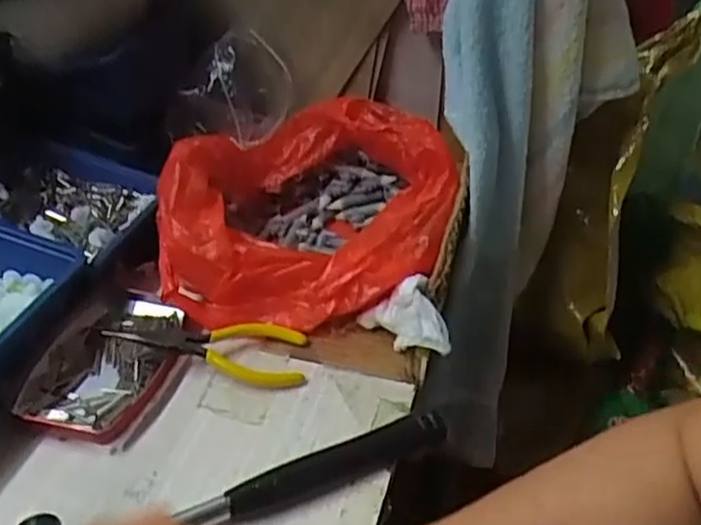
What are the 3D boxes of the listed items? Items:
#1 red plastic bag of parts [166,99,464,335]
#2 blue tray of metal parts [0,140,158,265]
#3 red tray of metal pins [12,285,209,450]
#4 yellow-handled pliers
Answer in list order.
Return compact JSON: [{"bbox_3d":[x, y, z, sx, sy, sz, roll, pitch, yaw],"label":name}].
[{"bbox_3d":[-0.032,-0.045,0.531,0.211,0.092,0.190,-3,37,-6],"label":"red plastic bag of parts"},{"bbox_3d":[-0.229,-0.048,0.529,0.144,0.044,0.122,11,37,12],"label":"blue tray of metal parts"},{"bbox_3d":[-0.153,0.064,0.449,0.091,0.023,0.116,15,38,16],"label":"red tray of metal pins"},{"bbox_3d":[-0.093,0.055,0.452,0.125,0.019,0.046,1,36,-1],"label":"yellow-handled pliers"}]

